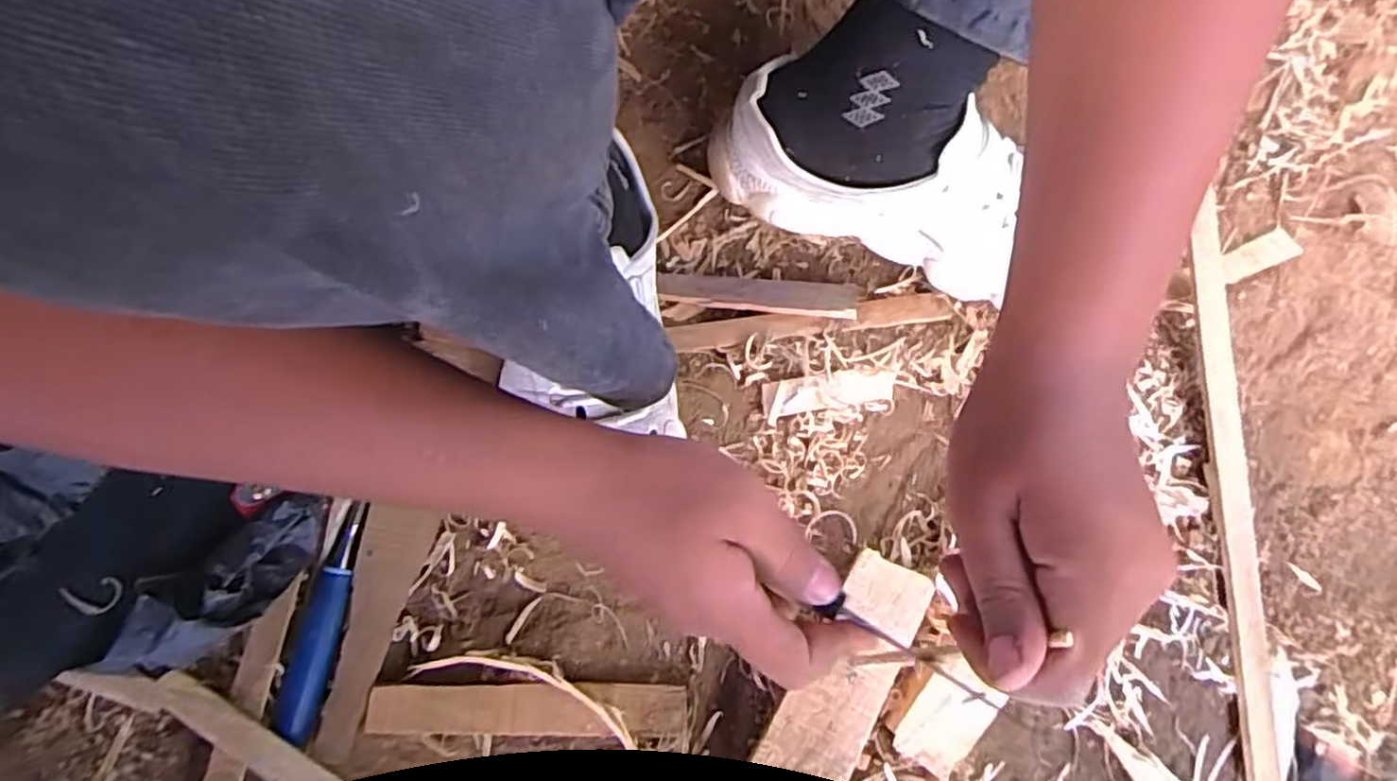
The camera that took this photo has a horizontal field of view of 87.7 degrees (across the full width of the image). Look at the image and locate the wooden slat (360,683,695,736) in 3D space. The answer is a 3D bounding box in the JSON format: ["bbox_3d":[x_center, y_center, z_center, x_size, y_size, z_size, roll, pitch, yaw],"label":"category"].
[{"bbox_3d":[-0.106,0.198,0.452,0.193,0.012,0.030,0,74,-1],"label":"wooden slat"}]

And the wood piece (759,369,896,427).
[{"bbox_3d":[0.087,0.001,0.488,0.086,0.011,0.025,-9,74,-4],"label":"wood piece"}]

